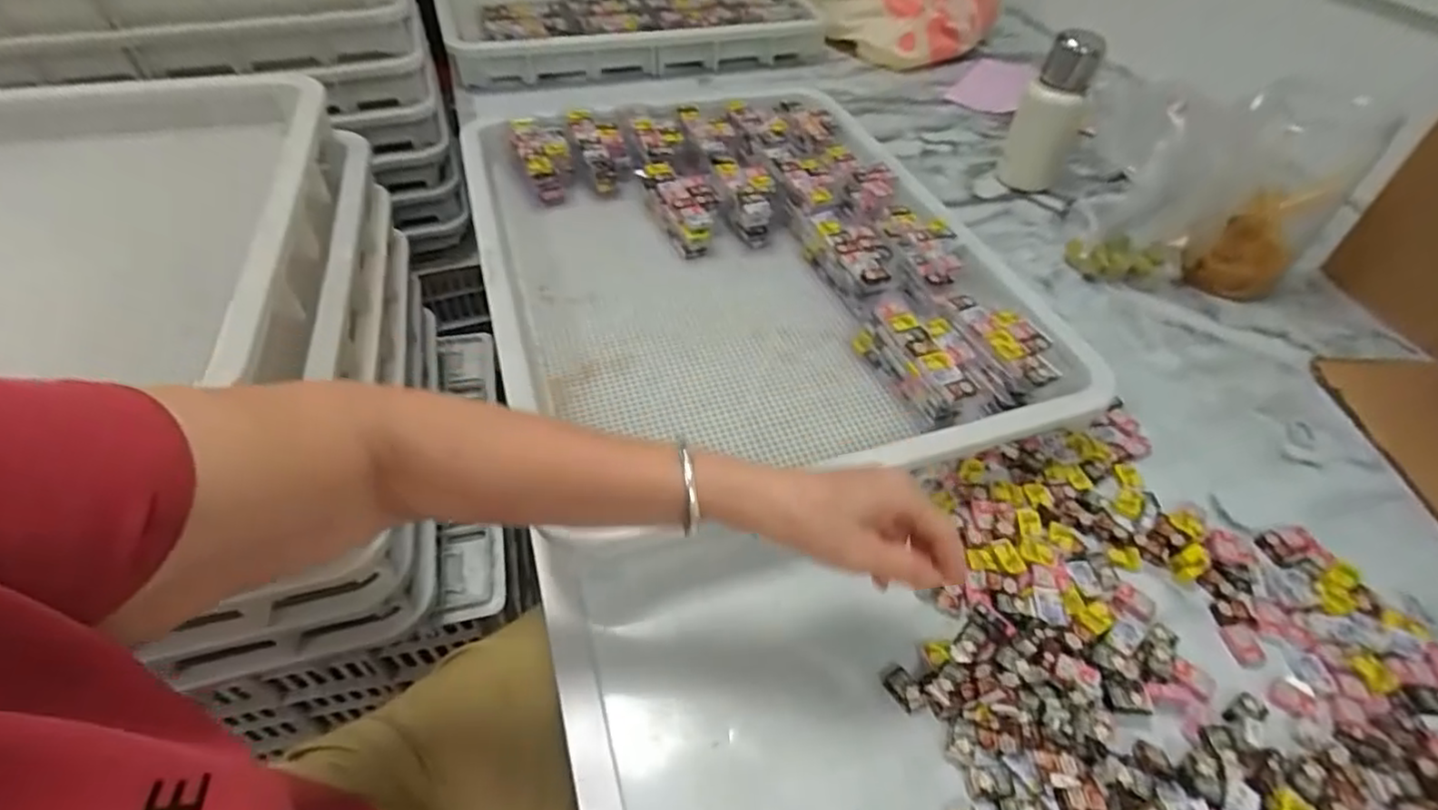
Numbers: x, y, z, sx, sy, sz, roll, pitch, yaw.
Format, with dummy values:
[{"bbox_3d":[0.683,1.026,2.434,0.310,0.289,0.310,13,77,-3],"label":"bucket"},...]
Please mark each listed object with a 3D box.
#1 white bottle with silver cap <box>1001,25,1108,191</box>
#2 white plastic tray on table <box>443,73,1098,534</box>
[{"bbox_3d":[0.424,-0.375,0.843,0.078,0.178,0.065,17,49,13],"label":"white bottle with silver cap"},{"bbox_3d":[0.026,-0.143,0.672,0.479,0.095,0.574,-14,49,-14],"label":"white plastic tray on table"}]

